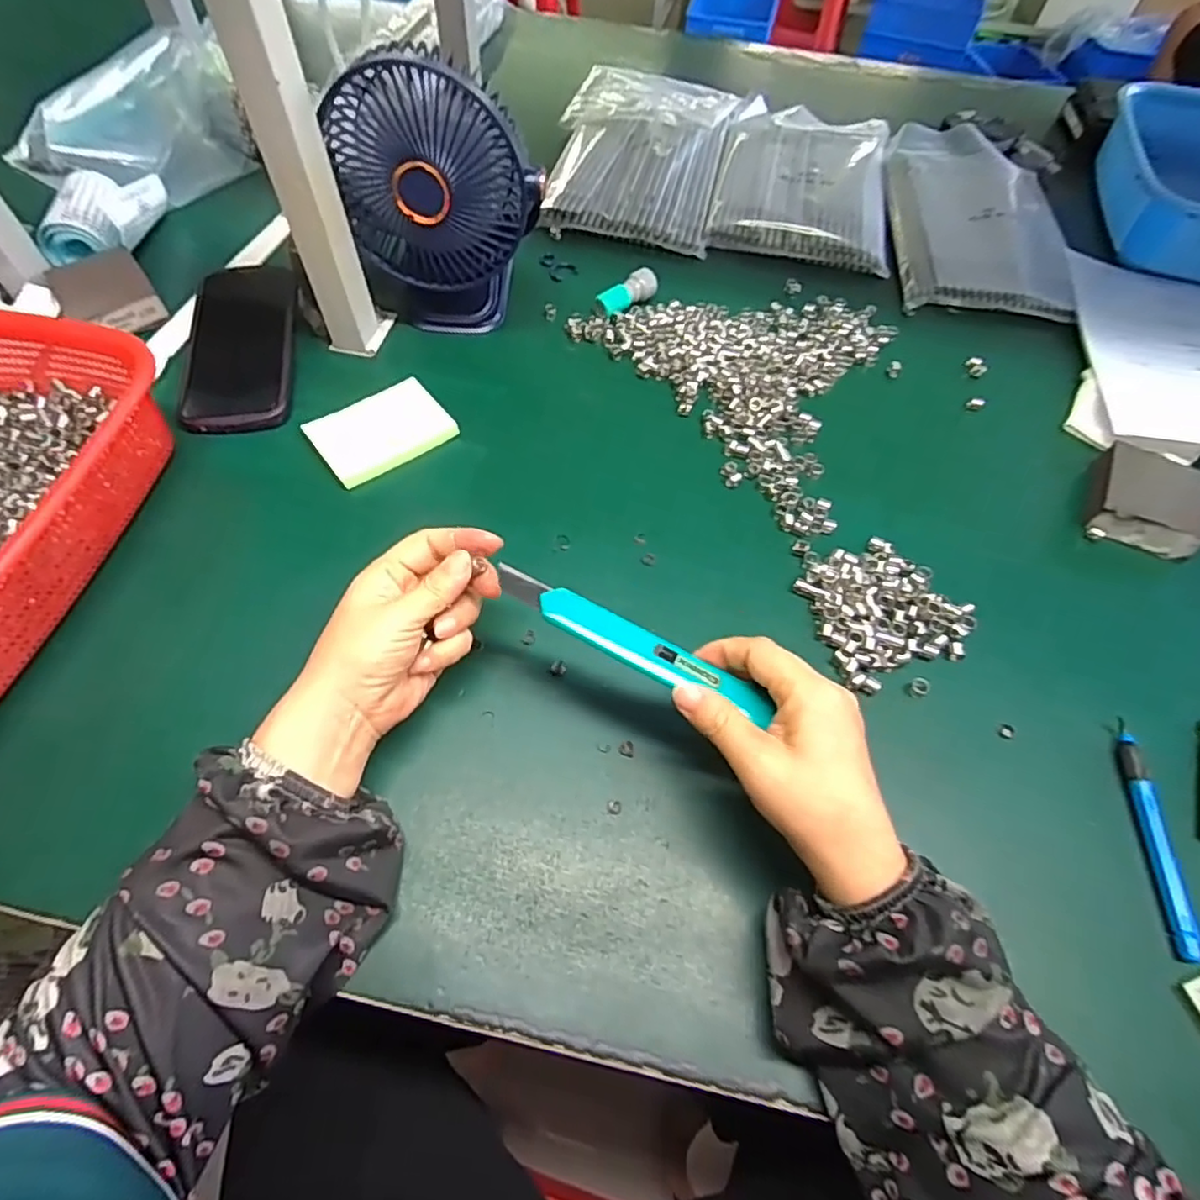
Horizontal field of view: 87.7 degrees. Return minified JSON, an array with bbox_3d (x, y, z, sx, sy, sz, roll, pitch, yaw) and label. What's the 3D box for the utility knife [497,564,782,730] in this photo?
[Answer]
[{"bbox_3d":[0.015,0.020,0.309,0.146,0.010,0.023,27,61,8],"label":"utility knife"}]

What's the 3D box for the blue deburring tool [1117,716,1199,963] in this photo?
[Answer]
[{"bbox_3d":[0.295,0.122,0.331,0.006,0.013,0.119,9,59,3],"label":"blue deburring tool"}]

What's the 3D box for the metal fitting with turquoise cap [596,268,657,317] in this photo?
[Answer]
[{"bbox_3d":[0.026,-0.275,0.558,0.059,0.017,0.023,-36,67,-22],"label":"metal fitting with turquoise cap"}]

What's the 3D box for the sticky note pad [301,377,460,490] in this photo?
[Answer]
[{"bbox_3d":[-0.163,-0.127,0.467,0.094,0.017,0.063,-34,66,-21],"label":"sticky note pad"}]

